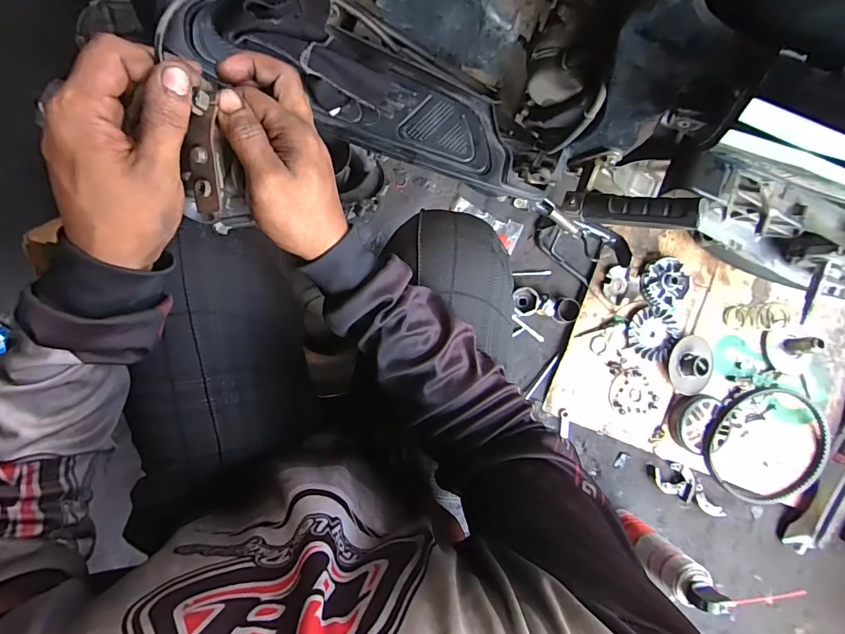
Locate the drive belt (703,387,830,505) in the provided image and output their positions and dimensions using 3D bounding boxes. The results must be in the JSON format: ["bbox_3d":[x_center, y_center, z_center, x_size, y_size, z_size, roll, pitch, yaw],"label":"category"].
[{"bbox_3d":[0.700,0.265,0.902,0.293,0.039,0.242,16,89,-7],"label":"drive belt"}]

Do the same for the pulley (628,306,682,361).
[{"bbox_3d":[0.464,0.032,0.876,0.097,0.017,0.103,0,91,-7],"label":"pulley"}]

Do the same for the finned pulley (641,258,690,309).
[{"bbox_3d":[0.497,-0.069,0.894,0.099,0.020,0.101,0,91,-7],"label":"finned pulley"}]

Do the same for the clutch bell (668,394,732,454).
[{"bbox_3d":[0.557,0.214,0.869,0.112,0.040,0.113,0,91,-7],"label":"clutch bell"}]

